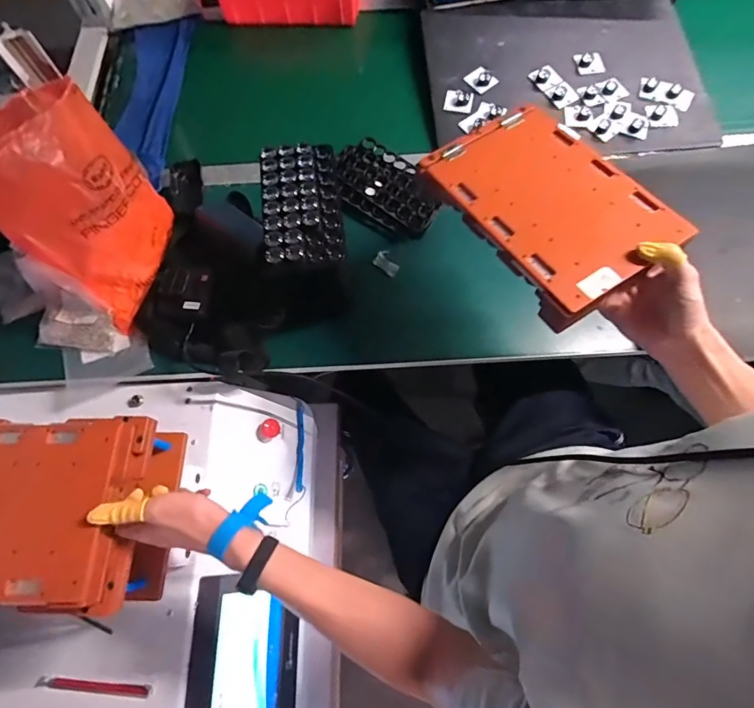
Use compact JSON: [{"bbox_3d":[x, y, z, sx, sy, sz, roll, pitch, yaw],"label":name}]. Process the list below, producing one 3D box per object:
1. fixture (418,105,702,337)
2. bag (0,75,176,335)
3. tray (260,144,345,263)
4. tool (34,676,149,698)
[{"bbox_3d":[0.180,-0.165,0.465,0.160,0.032,0.244,-30,71,-10],"label":"fixture"},{"bbox_3d":[-0.401,-0.199,0.600,0.182,0.237,0.190,37,74,15],"label":"bag"},{"bbox_3d":[-0.099,-0.199,0.575,0.096,0.026,0.179,-8,69,-2],"label":"tray"},{"bbox_3d":[-0.335,0.394,0.520,0.135,0.004,0.013,3,69,3],"label":"tool"}]

